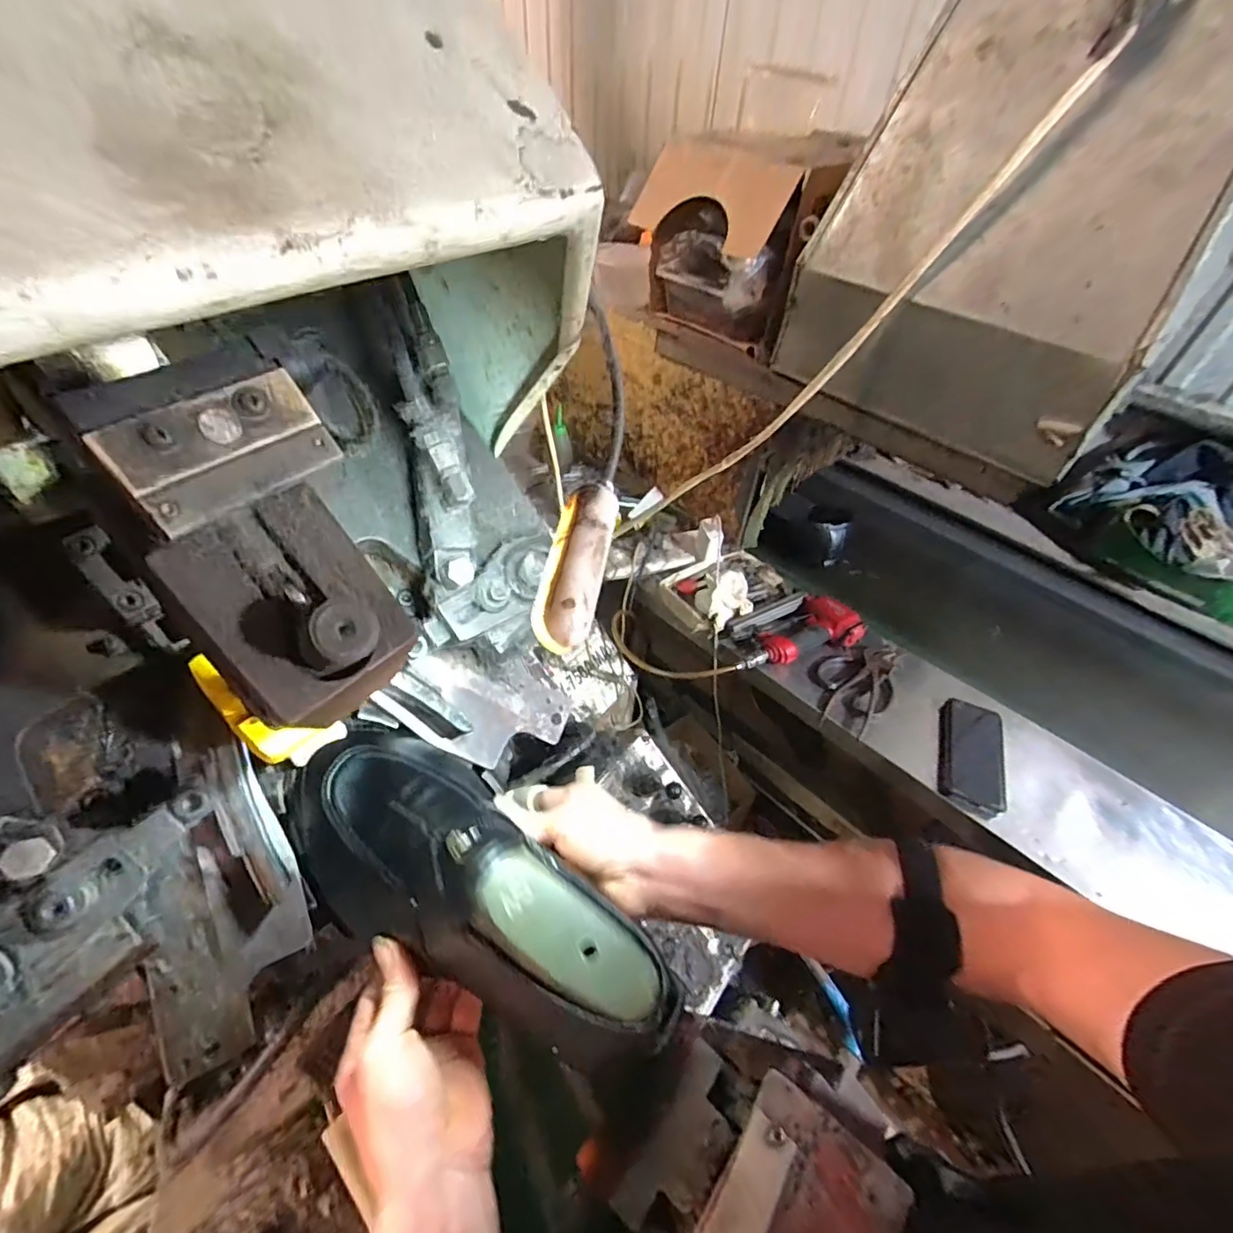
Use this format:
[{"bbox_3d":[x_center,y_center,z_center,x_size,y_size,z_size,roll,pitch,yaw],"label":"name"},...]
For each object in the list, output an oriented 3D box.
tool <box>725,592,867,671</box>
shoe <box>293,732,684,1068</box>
[{"bbox_3d":[0.316,0.016,1.014,0.250,0.045,0.135,-13,50,-15],"label":"tool"},{"bbox_3d":[-0.098,0.175,0.363,0.291,0.094,0.107,23,50,23],"label":"shoe"}]

